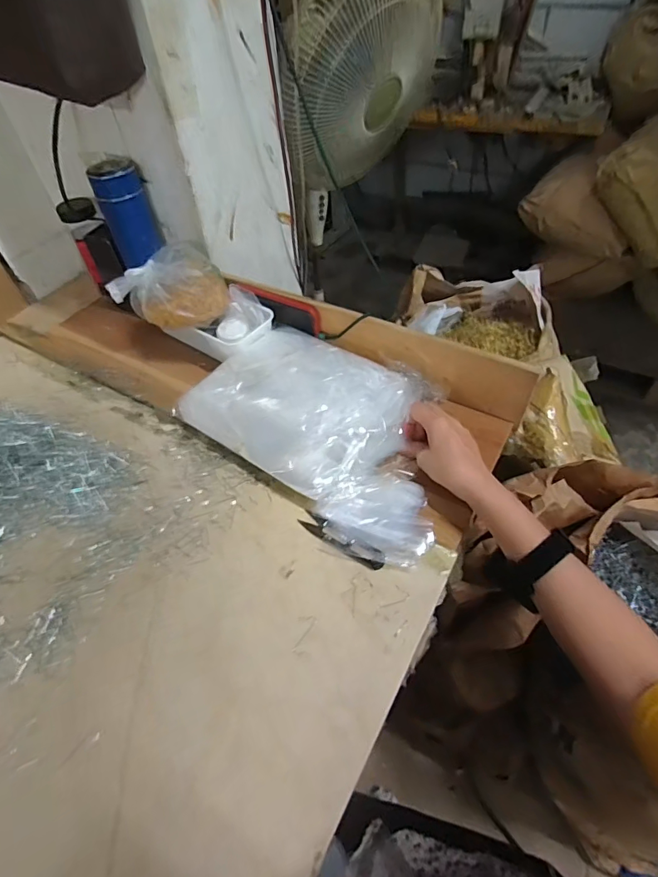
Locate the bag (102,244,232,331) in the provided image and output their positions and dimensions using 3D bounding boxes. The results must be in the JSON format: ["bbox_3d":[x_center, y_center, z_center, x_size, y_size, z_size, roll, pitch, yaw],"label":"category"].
[{"bbox_3d":[-0.218,-0.203,0.612,0.142,0.069,0.114,-25,54,-16],"label":"bag"}]

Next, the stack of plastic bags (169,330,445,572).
[{"bbox_3d":[0.002,-0.026,0.532,0.328,0.062,0.216,28,57,23],"label":"stack of plastic bags"}]

